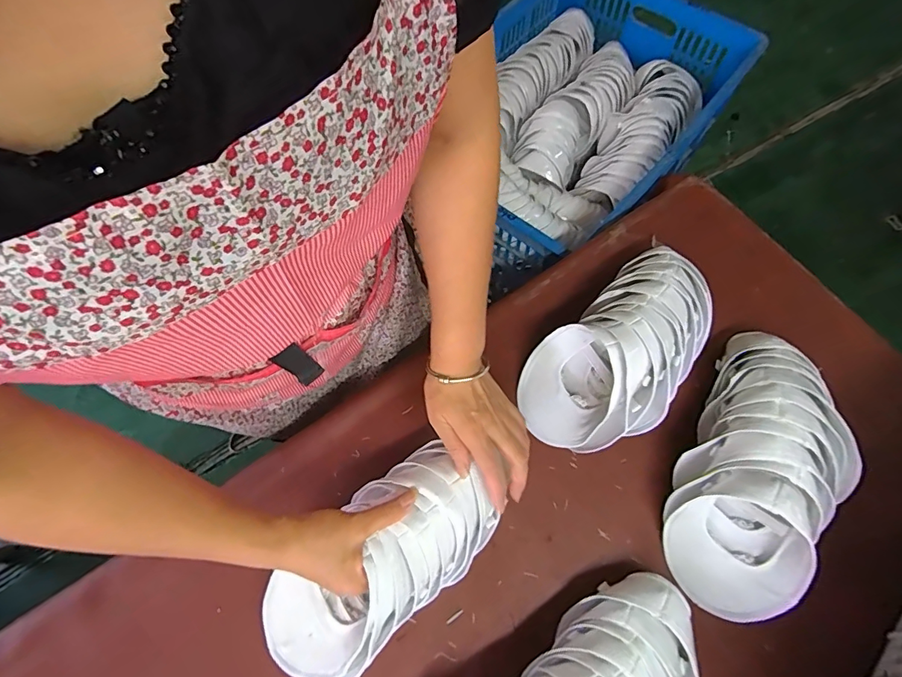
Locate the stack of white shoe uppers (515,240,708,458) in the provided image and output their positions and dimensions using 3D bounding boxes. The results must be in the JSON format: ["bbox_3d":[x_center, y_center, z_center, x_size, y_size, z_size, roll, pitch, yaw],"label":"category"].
[{"bbox_3d":[0.219,0.013,0.563,0.289,0.120,0.153,-40,73,-13],"label":"stack of white shoe uppers"}]

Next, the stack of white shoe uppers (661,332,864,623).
[{"bbox_3d":[0.353,0.141,0.510,0.150,0.115,0.320,30,72,13],"label":"stack of white shoe uppers"}]

